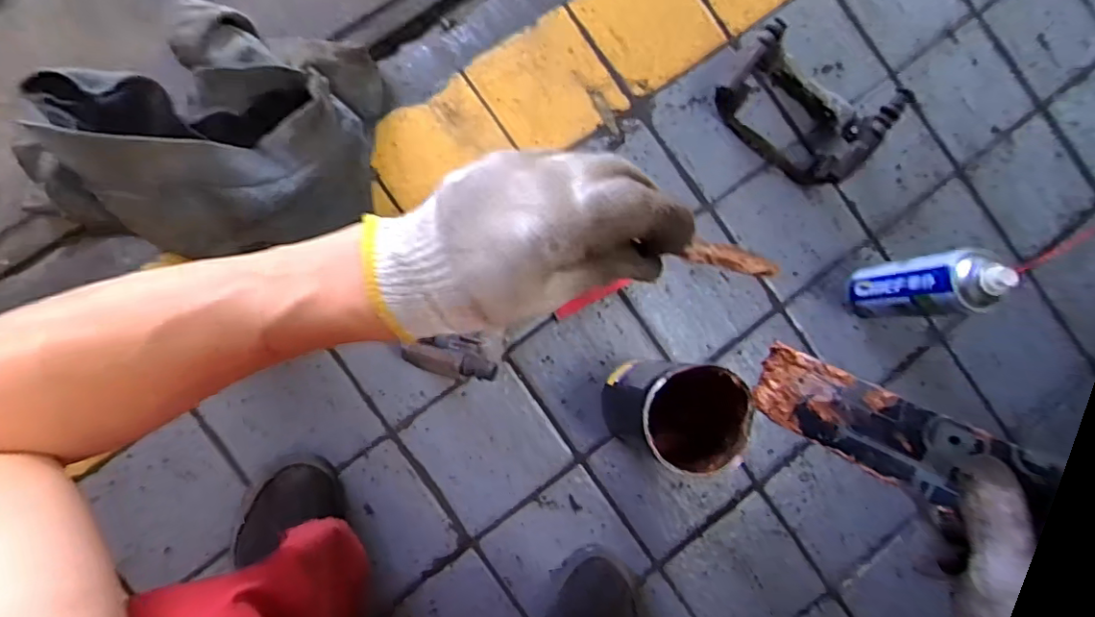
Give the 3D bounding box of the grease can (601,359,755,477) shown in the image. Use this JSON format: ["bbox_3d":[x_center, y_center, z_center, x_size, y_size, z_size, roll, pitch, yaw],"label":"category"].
[{"bbox_3d":[0.118,0.100,0.579,0.094,0.189,0.089,1,87,-9],"label":"grease can"}]

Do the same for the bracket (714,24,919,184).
[{"bbox_3d":[0.304,-0.243,0.675,0.188,0.090,0.112,38,82,-6],"label":"bracket"}]

